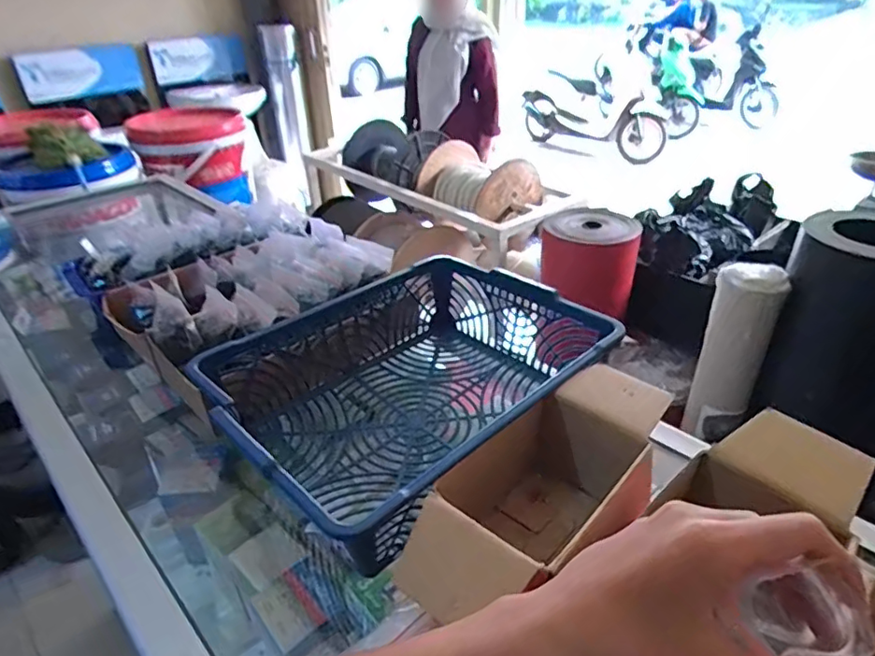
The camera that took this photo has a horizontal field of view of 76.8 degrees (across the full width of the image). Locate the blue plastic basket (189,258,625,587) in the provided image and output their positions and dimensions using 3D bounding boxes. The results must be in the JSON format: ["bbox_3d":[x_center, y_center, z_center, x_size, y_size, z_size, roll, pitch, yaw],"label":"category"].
[{"bbox_3d":[-0.020,0.049,0.458,0.285,0.087,0.226,-27,40,-34],"label":"blue plastic basket"}]

